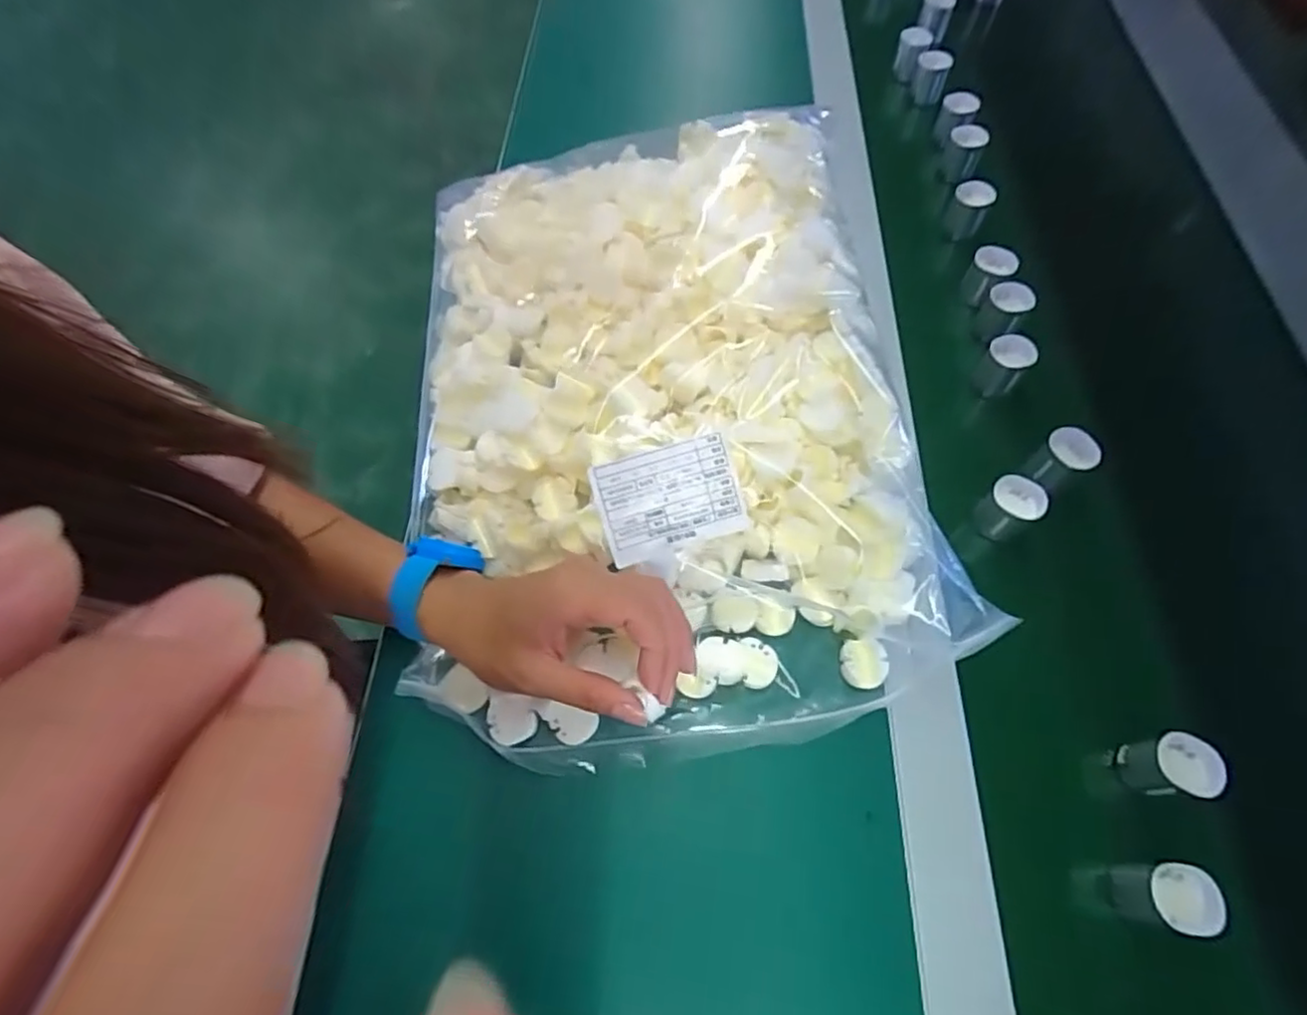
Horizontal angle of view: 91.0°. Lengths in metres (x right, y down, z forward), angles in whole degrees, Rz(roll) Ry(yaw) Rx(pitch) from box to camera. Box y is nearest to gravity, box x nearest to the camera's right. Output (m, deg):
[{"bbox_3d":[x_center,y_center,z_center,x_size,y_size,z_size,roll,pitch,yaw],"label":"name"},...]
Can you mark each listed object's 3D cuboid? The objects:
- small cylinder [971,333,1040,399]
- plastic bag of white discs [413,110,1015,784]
[{"bbox_3d":[0.249,-0.099,0.459,0.029,0.043,0.028,-1,64,3],"label":"small cylinder"},{"bbox_3d":[-0.005,-0.081,0.414,0.304,0.088,0.437,-11,64,-2],"label":"plastic bag of white discs"}]

